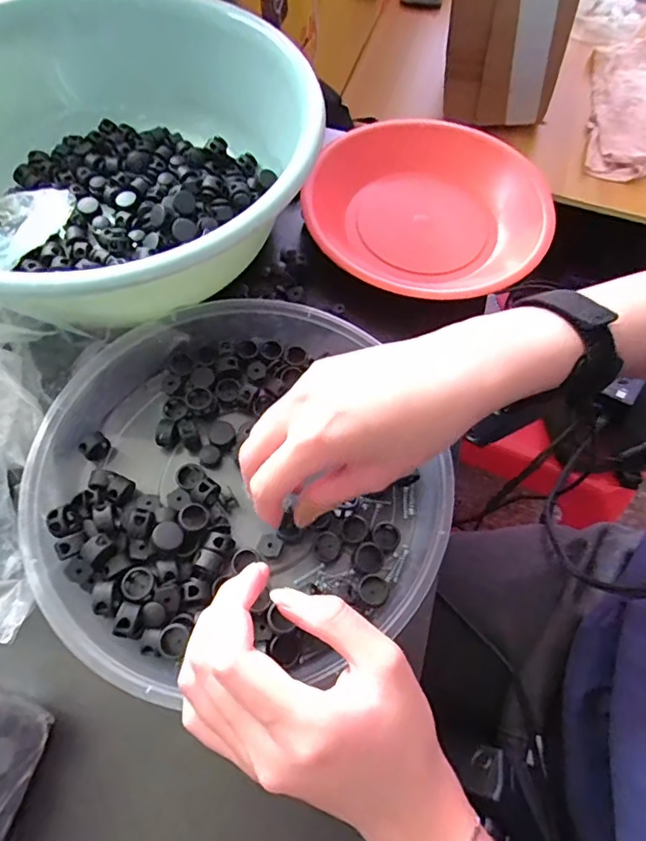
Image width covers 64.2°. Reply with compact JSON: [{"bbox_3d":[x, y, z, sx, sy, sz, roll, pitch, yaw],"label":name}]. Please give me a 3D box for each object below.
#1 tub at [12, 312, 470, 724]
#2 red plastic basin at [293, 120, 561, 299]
[{"bbox_3d":[-0.054,0.032,0.310,0.222,0.045,0.227,1,65,-2],"label":"tub"},{"bbox_3d":[0.084,-0.168,0.414,0.181,0.036,0.184,1,63,-3],"label":"red plastic basin"}]

